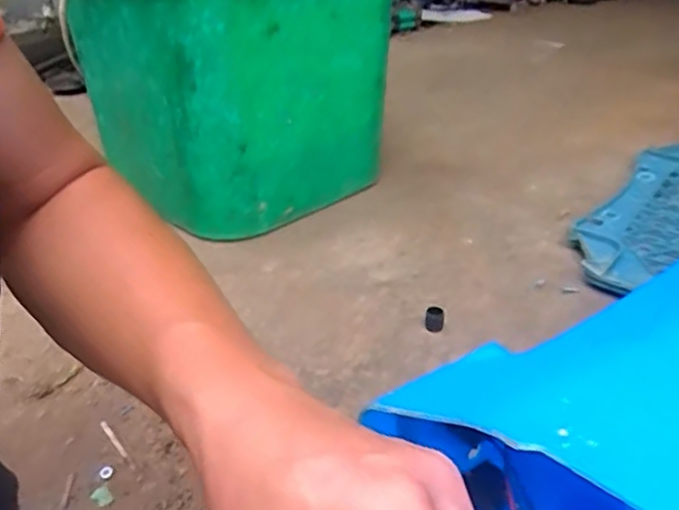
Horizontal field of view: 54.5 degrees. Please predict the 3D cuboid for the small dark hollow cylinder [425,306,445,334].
[{"bbox_3d":[0.078,0.052,0.539,0.014,0.015,0.014,5,29,10],"label":"small dark hollow cylinder"}]

